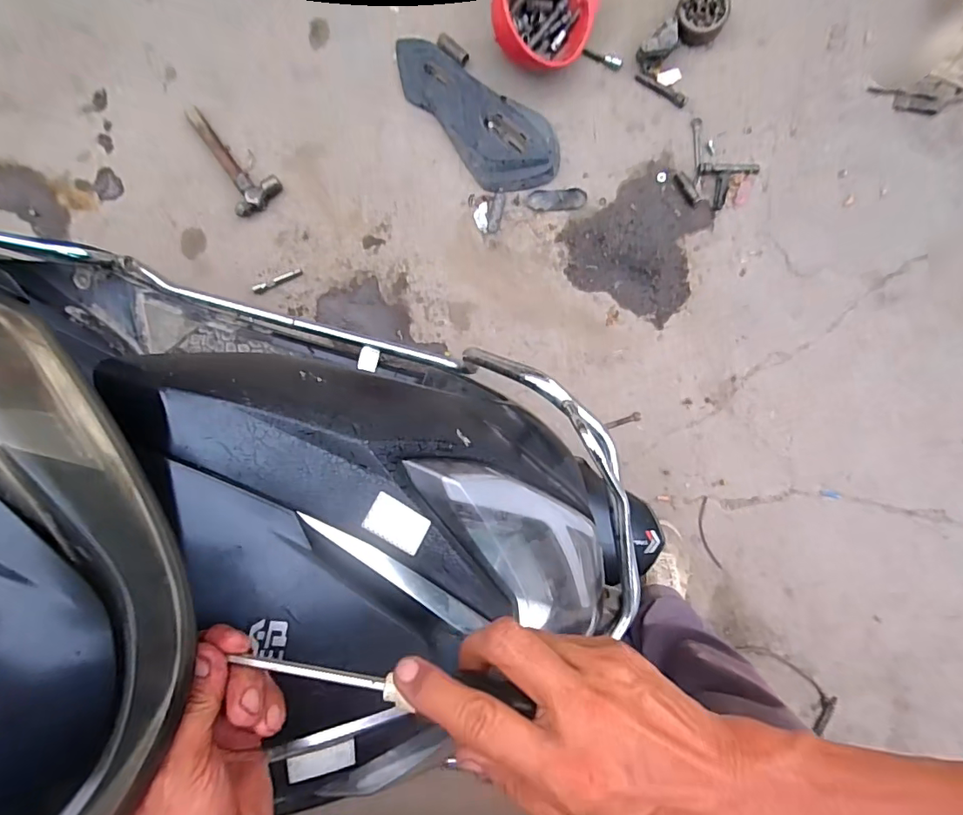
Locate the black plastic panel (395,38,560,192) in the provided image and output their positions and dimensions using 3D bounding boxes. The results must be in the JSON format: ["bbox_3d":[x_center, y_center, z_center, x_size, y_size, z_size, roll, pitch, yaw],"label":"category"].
[{"bbox_3d":[-0.033,-0.637,1.127,0.456,0.039,0.183,37,98,2],"label":"black plastic panel"}]

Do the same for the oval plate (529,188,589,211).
[{"bbox_3d":[0.167,-0.459,1.136,0.126,0.012,0.048,-2,95,7],"label":"oval plate"}]

